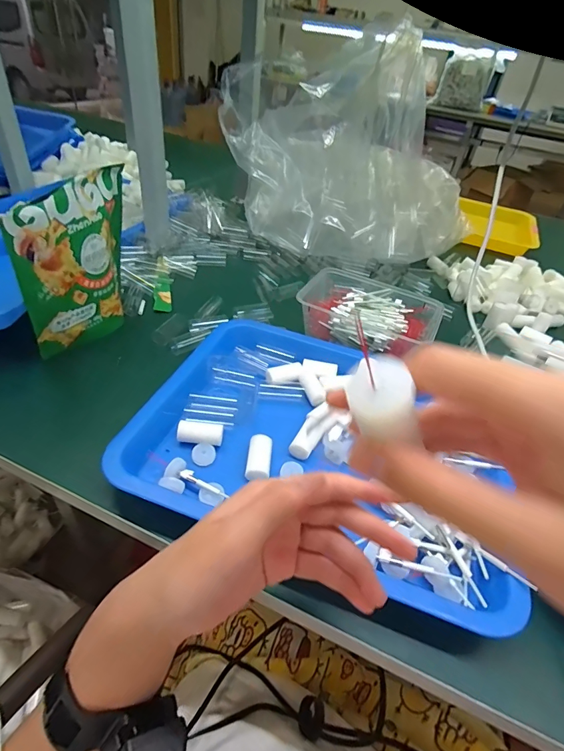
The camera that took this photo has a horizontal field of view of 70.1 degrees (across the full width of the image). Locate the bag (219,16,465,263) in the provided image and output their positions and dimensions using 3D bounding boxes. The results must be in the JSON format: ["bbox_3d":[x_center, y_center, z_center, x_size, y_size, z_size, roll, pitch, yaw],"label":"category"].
[{"bbox_3d":[0.136,-0.354,0.666,0.381,0.260,0.283,-28,52,-34],"label":"bag"}]

